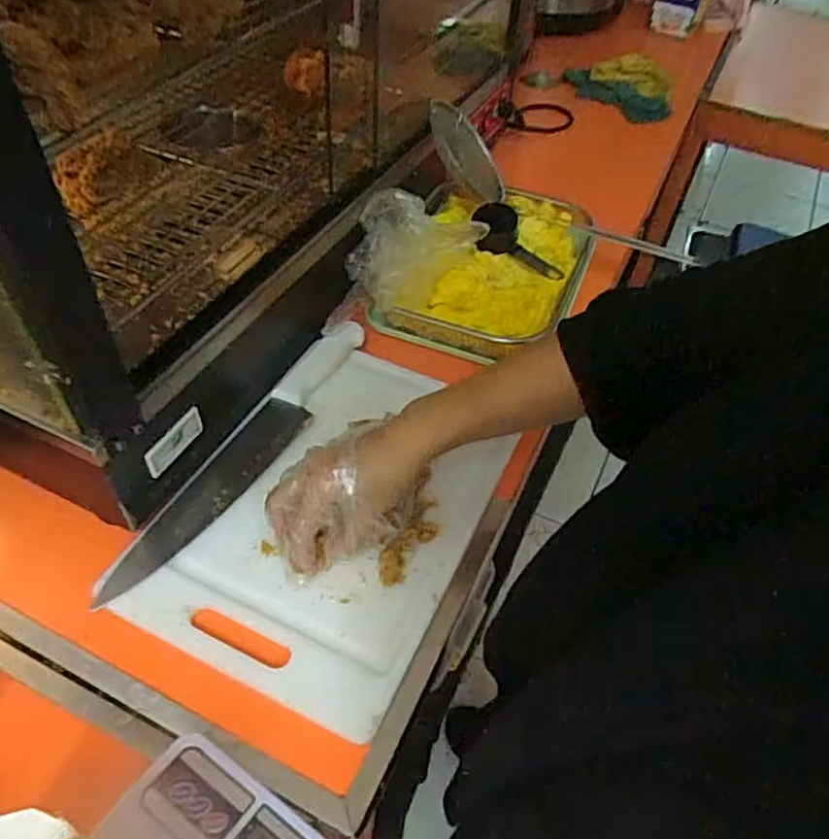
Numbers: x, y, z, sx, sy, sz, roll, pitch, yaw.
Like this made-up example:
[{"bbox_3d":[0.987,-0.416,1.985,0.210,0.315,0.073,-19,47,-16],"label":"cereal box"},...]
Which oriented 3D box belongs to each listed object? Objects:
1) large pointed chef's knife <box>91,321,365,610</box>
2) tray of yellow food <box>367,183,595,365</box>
[{"bbox_3d":[-0.146,0.020,0.606,0.052,0.023,0.357,24,51,17],"label":"large pointed chef's knife"},{"bbox_3d":[0.090,-0.182,0.771,0.211,0.072,0.295,15,49,10],"label":"tray of yellow food"}]

